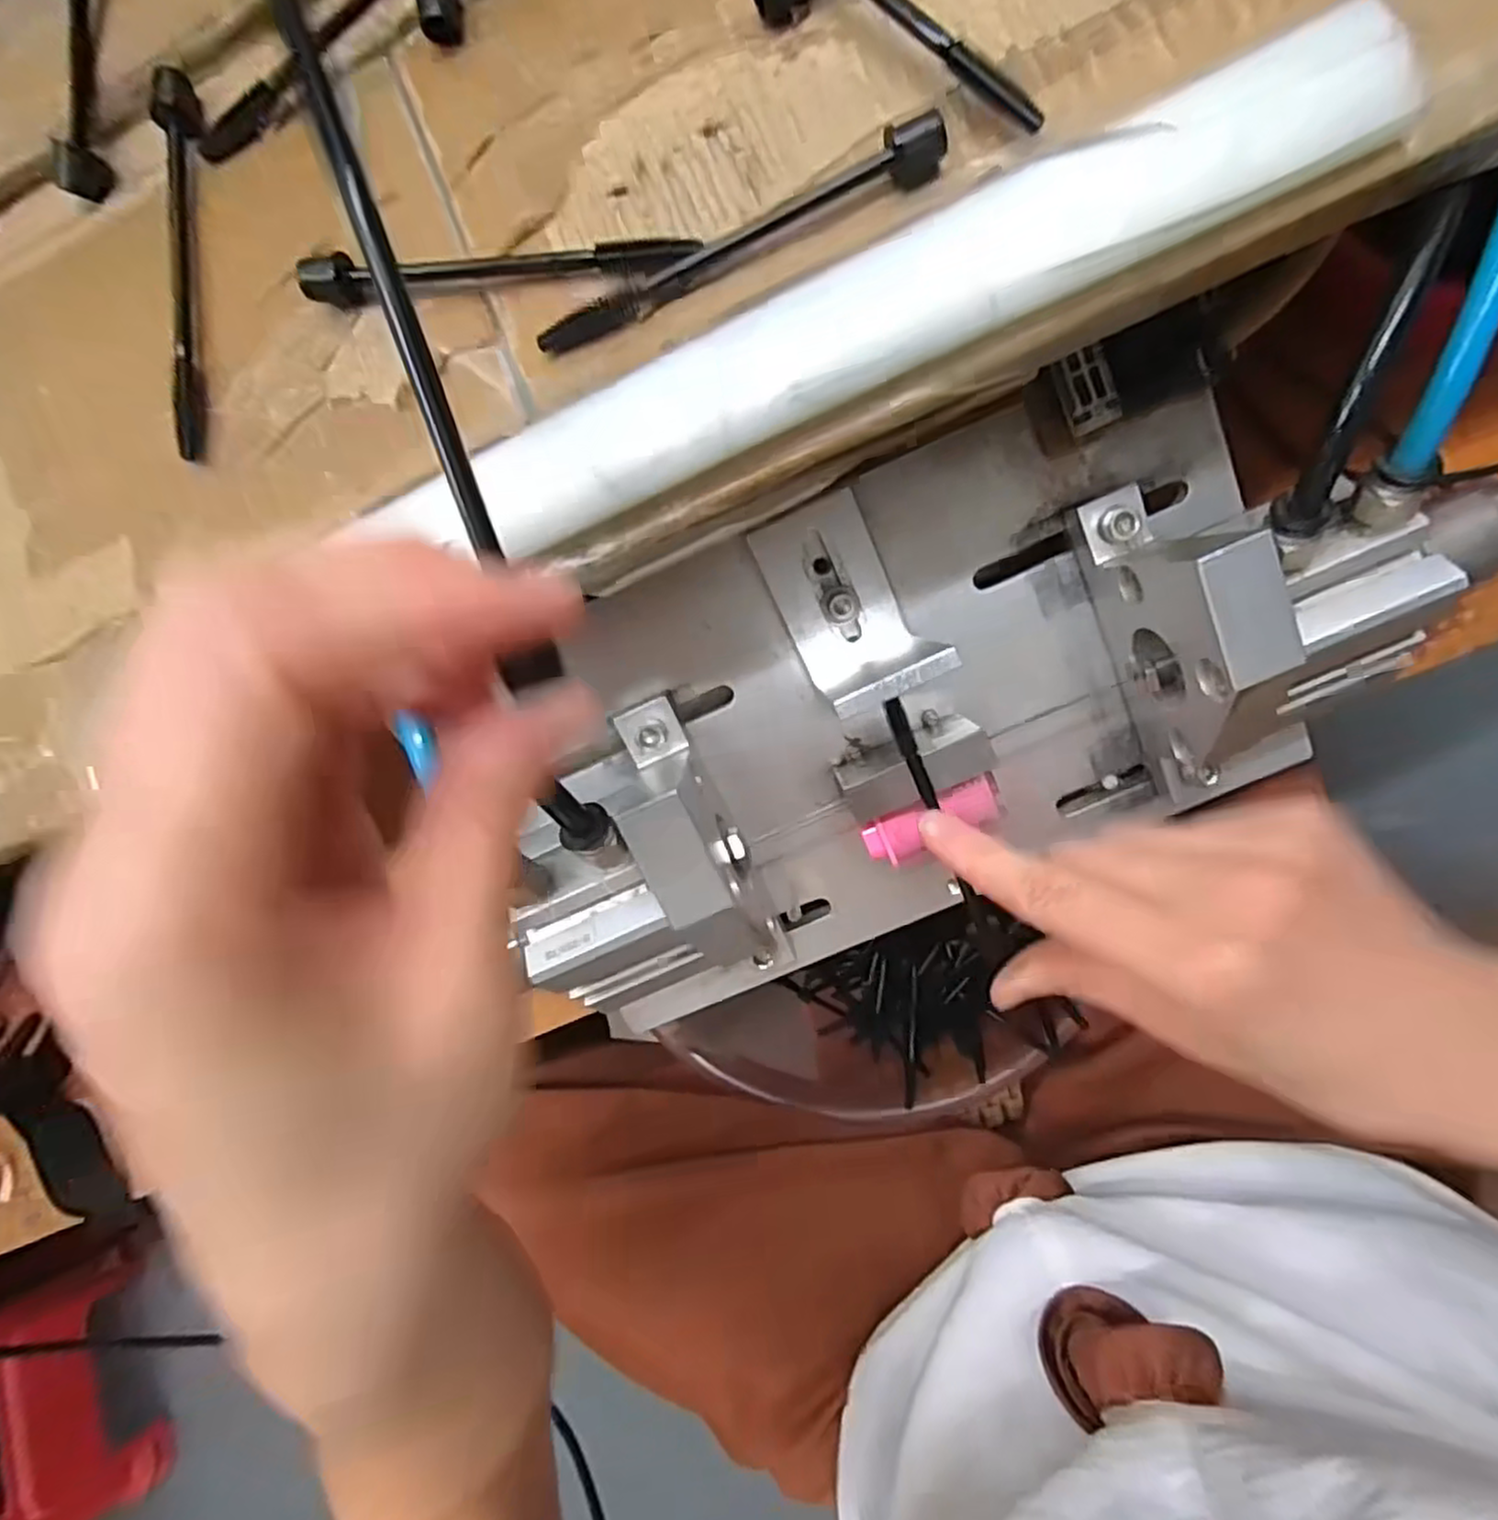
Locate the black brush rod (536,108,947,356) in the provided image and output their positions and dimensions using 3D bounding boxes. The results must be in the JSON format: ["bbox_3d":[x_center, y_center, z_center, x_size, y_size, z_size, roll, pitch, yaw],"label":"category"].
[{"bbox_3d":[-0.005,-0.120,0.169,0.099,0.013,0.012,-19,87,8],"label":"black brush rod"}]

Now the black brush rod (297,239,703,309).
[{"bbox_3d":[-0.062,-0.121,0.179,0.096,0.010,0.012,1,89,8],"label":"black brush rod"}]

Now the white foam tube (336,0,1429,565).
[{"bbox_3d":[0.026,-0.093,0.159,0.222,0.020,0.027,-25,86,7],"label":"white foam tube"}]

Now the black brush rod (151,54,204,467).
[{"bbox_3d":[-0.149,-0.129,0.194,0.008,0.007,0.100,-2,89,8],"label":"black brush rod"}]

